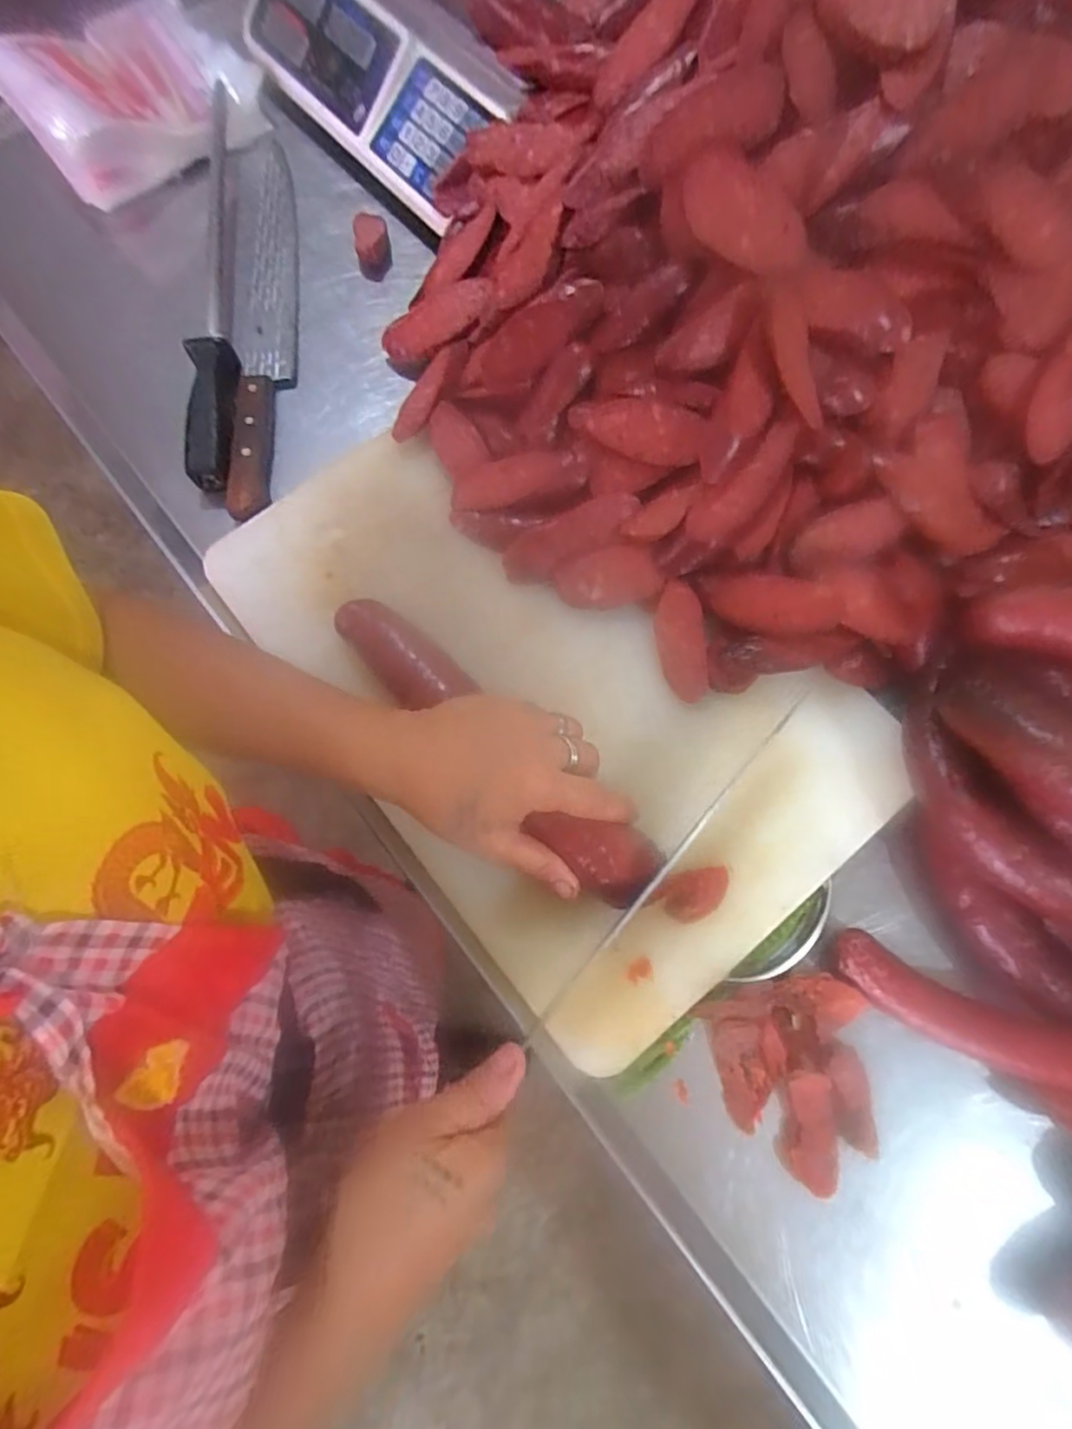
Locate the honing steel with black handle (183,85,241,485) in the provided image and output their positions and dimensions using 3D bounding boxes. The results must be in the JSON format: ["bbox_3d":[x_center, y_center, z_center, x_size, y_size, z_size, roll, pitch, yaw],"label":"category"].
[{"bbox_3d":[-0.268,-0.360,0.525,0.040,0.030,0.378,-9,74,-1],"label":"honing steel with black handle"}]

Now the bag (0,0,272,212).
[{"bbox_3d":[-0.364,-0.557,0.564,0.164,0.075,0.187,41,79,12],"label":"bag"}]

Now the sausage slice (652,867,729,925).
[{"bbox_3d":[0.095,0.109,0.381,0.044,0.004,0.029,-7,74,-1],"label":"sausage slice"}]

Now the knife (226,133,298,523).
[{"bbox_3d":[-0.230,-0.344,0.531,0.056,0.016,0.401,-7,74,-1],"label":"knife"}]

